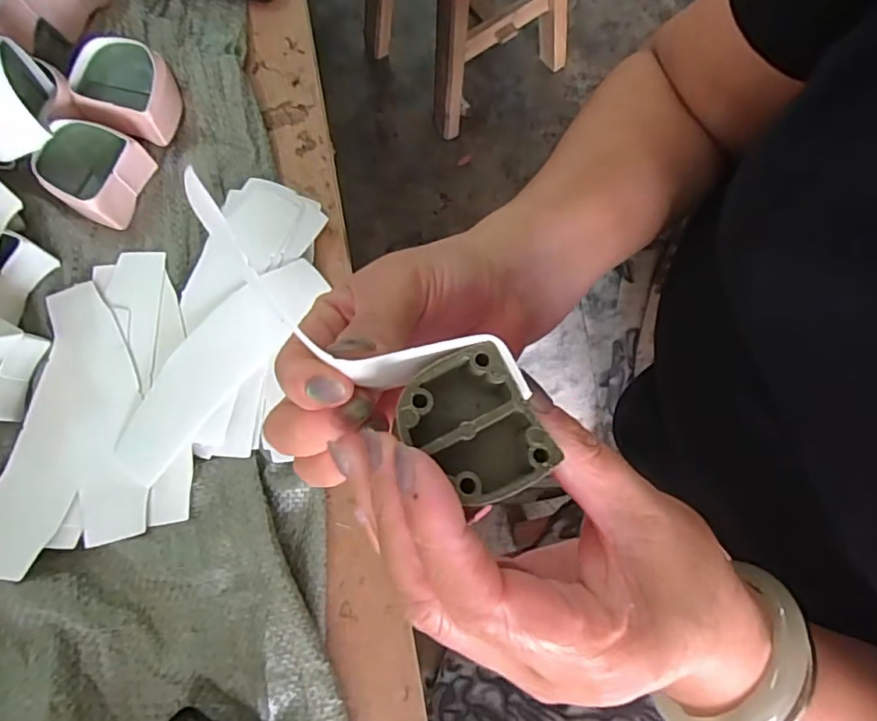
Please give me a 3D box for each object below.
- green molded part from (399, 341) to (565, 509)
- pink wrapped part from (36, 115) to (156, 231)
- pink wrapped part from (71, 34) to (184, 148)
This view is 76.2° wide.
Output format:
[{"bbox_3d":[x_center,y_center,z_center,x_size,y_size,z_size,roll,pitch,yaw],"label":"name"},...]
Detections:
[{"bbox_3d":[0.010,0.020,0.168,0.036,0.018,0.043,-28,78,-6],"label":"green molded part"},{"bbox_3d":[-0.187,-0.102,0.301,0.041,0.029,0.046,18,77,5],"label":"pink wrapped part"},{"bbox_3d":[-0.172,-0.152,0.310,0.047,0.028,0.042,10,76,3],"label":"pink wrapped part"}]

